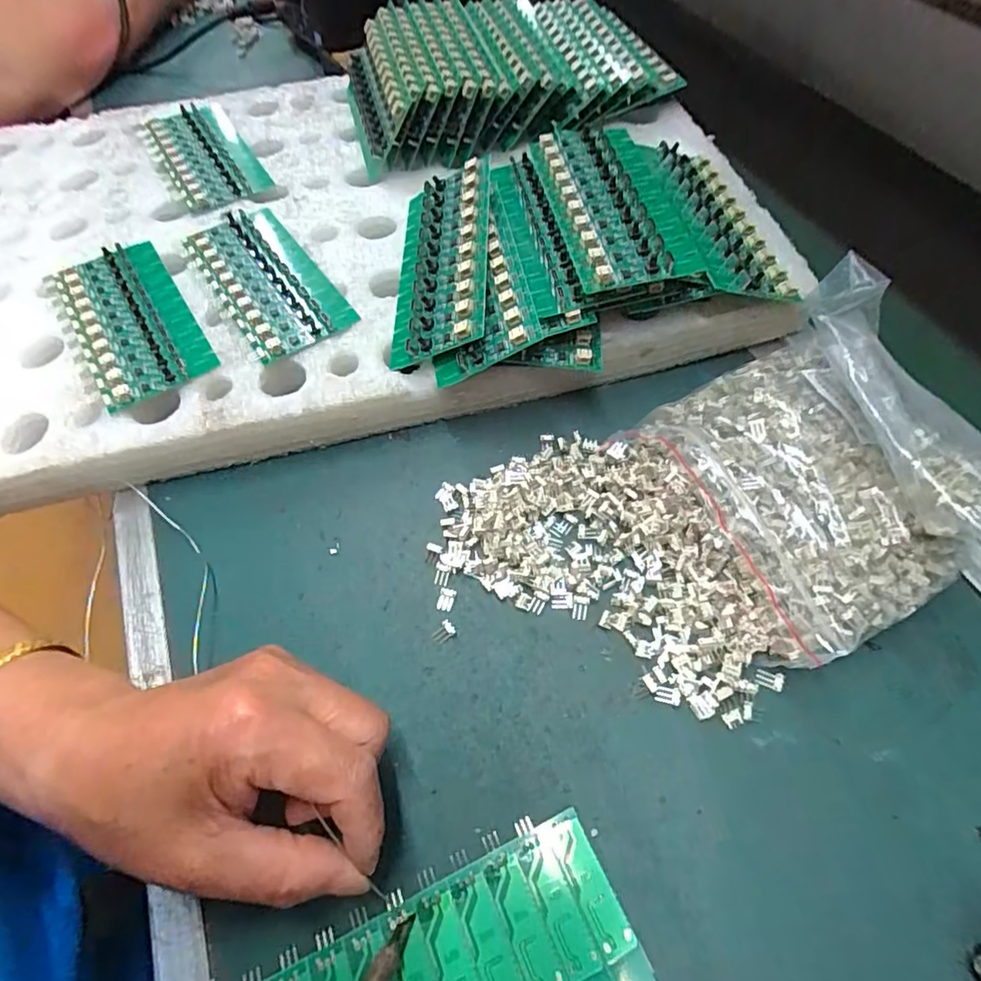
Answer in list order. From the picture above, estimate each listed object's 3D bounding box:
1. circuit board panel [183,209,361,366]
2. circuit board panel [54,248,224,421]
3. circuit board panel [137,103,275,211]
[{"bbox_3d":[-0.141,-0.135,0.352,0.061,0.010,0.135,-32,62,-15],"label":"circuit board panel"},{"bbox_3d":[-0.218,-0.106,0.339,0.061,0.009,0.136,-31,62,-14],"label":"circuit board panel"},{"bbox_3d":[-0.219,-0.260,0.429,0.066,0.013,0.136,-30,62,-14],"label":"circuit board panel"}]

